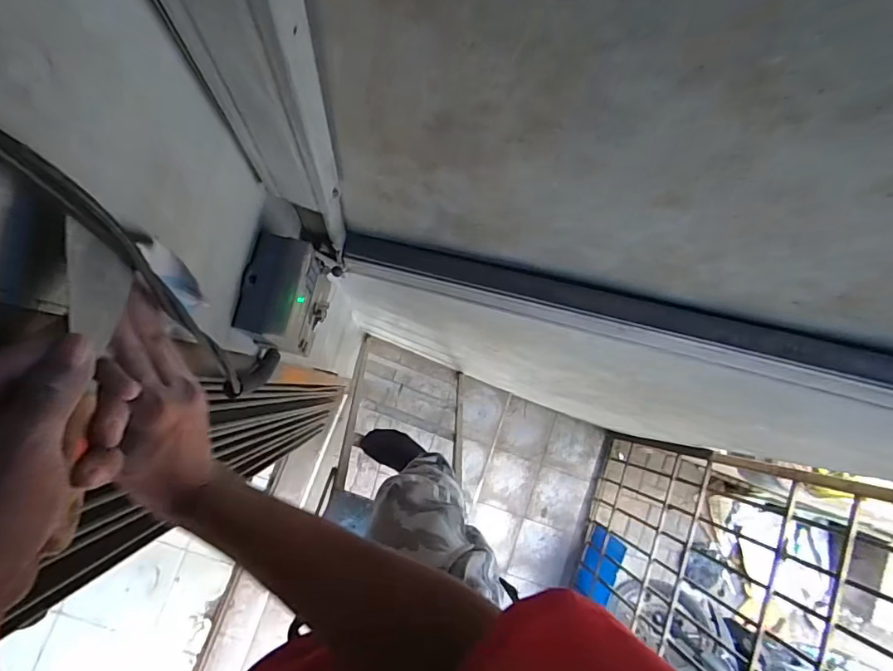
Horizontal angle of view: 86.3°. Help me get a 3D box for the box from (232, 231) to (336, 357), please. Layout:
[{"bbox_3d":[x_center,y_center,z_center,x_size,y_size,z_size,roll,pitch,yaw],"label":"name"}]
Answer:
[{"bbox_3d":[-0.218,-0.050,0.656,0.072,0.166,0.128,13,83,-5],"label":"box"}]

